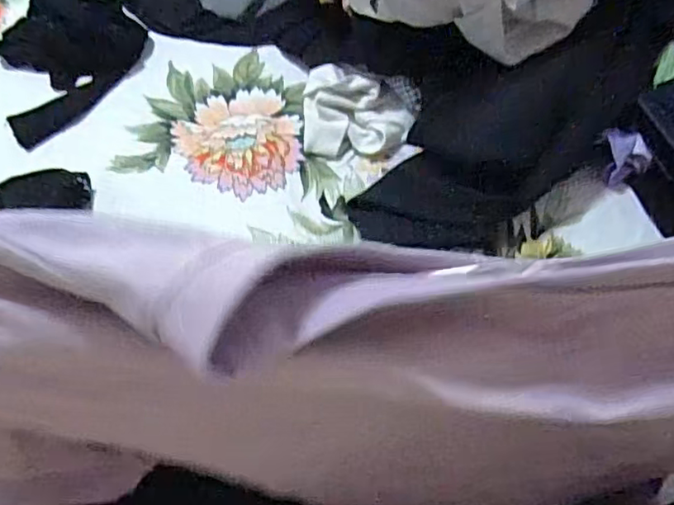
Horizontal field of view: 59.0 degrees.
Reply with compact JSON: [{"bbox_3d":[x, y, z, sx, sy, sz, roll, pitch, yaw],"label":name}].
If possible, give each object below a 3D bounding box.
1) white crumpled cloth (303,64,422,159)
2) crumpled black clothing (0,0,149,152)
[{"bbox_3d":[0.027,-0.176,0.707,0.132,0.040,0.125,-3,60,-1],"label":"white crumpled cloth"},{"bbox_3d":[-0.362,-0.250,0.753,0.174,0.037,0.240,23,63,14],"label":"crumpled black clothing"}]

